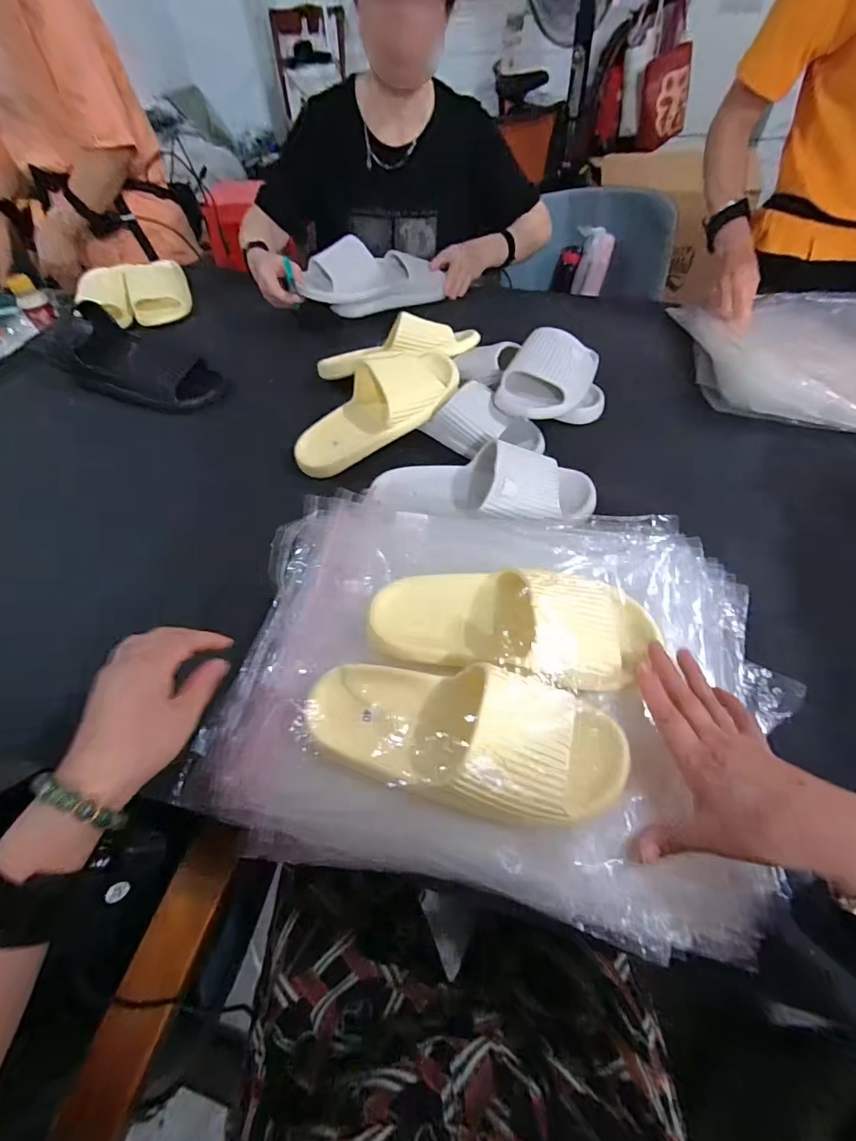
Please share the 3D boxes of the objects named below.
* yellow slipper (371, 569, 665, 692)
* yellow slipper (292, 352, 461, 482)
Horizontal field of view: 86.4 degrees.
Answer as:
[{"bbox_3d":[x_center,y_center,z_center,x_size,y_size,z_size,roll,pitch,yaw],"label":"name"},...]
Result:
[{"bbox_3d":[0.069,0.046,0.408,0.242,0.062,0.098,3,54,17],"label":"yellow slipper"},{"bbox_3d":[-0.074,-0.228,0.634,0.262,0.065,0.102,-37,59,-1],"label":"yellow slipper"}]

